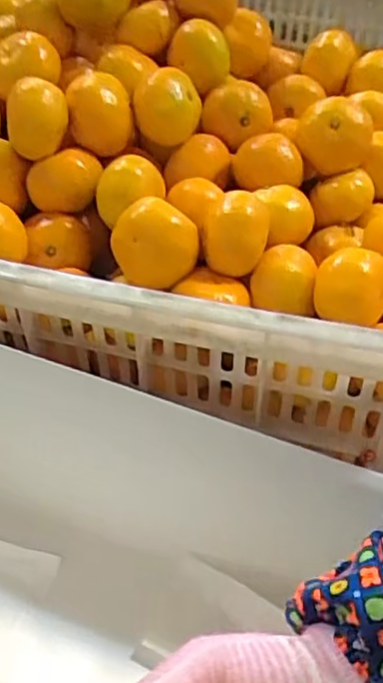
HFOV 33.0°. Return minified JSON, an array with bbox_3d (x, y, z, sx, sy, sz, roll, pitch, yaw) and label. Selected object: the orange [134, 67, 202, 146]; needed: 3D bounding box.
[{"bbox_3d":[-0.020,-0.196,0.561,0.056,0.058,0.057,-5,45,-3],"label":"orange"}]

